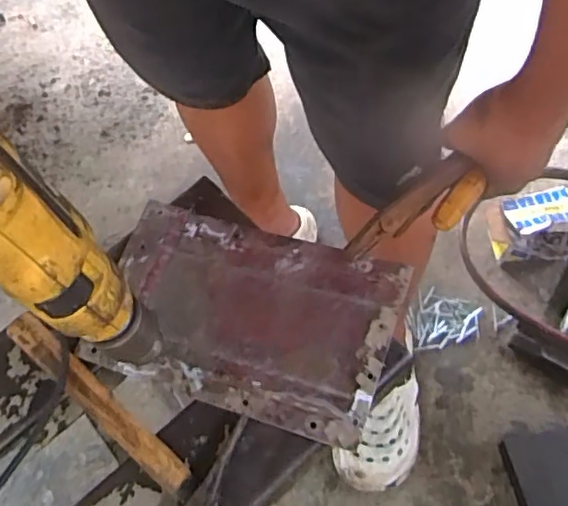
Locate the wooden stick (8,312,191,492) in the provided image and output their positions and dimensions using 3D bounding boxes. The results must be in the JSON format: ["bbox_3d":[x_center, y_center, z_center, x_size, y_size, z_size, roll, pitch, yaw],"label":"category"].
[{"bbox_3d":[-0.156,0.116,0.481,0.204,0.022,0.026,36,72,21],"label":"wooden stick"}]

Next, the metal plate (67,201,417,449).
[{"bbox_3d":[-0.036,0.052,0.512,0.245,0.006,0.155,15,68,14],"label":"metal plate"}]

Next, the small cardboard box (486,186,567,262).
[{"bbox_3d":[0.430,-0.039,1.029,0.158,0.093,0.123,-13,62,0],"label":"small cardboard box"}]

